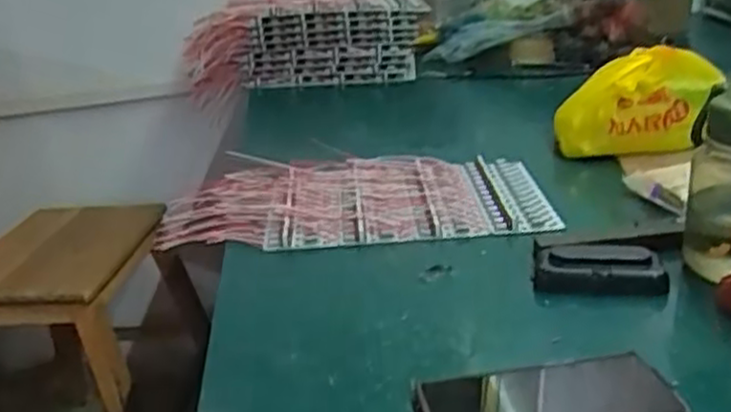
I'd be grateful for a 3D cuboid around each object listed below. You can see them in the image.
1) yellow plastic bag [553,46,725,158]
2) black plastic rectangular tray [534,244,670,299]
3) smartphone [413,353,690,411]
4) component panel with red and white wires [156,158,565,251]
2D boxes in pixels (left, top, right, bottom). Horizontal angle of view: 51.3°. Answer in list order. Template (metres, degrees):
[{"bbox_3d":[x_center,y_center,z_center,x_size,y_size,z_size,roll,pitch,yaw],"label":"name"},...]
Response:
[{"bbox_3d":[0.308,-0.118,0.873,0.169,0.112,0.071,4,27,19],"label":"yellow plastic bag"},{"bbox_3d":[0.196,0.055,0.636,0.104,0.027,0.051,3,25,14],"label":"black plastic rectangular tray"},{"bbox_3d":[0.116,0.127,0.498,0.159,0.013,0.078,-6,24,-7],"label":"smartphone"},{"bbox_3d":[-0.016,-0.003,0.821,0.403,0.034,0.177,-5,24,-5],"label":"component panel with red and white wires"}]

